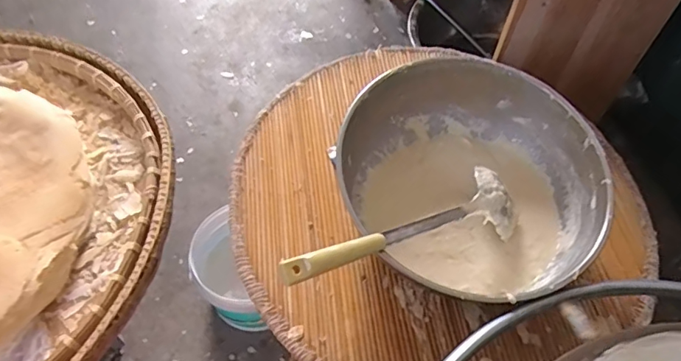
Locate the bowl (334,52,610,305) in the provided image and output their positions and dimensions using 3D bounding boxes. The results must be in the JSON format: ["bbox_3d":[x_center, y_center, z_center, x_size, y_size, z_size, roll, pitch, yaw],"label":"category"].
[{"bbox_3d":[0.183,0.005,0.697,0.319,0.149,0.340,1,55,-1],"label":"bowl"}]

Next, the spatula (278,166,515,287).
[{"bbox_3d":[0.083,0.061,0.612,0.345,0.050,0.087,-14,55,-30],"label":"spatula"}]

